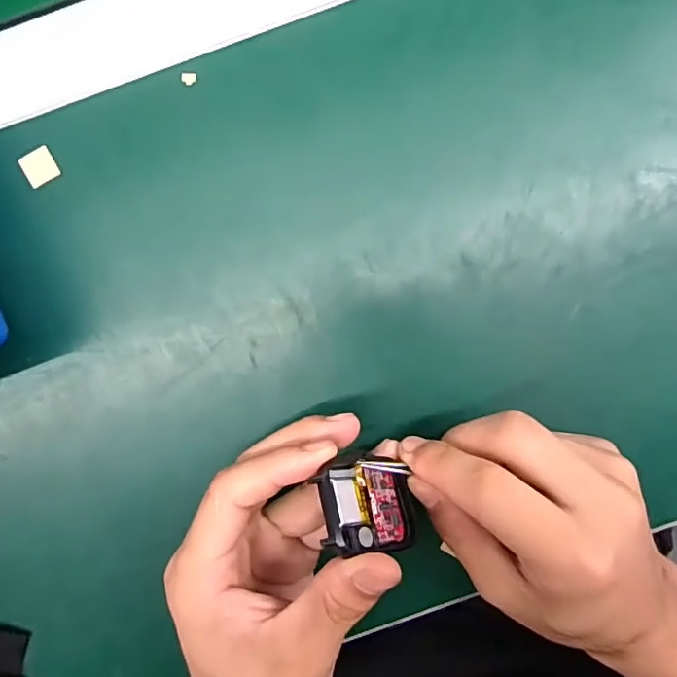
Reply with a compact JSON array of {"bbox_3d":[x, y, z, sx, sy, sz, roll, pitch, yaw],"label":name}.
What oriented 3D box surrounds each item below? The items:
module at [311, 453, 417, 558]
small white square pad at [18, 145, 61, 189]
[{"bbox_3d":[0.012,0.065,0.219,0.047,0.007,0.036,13,56,-38],"label":"module"},{"bbox_3d":[-0.145,-0.083,0.268,0.016,0.004,0.016,-29,92,-8],"label":"small white square pad"}]

